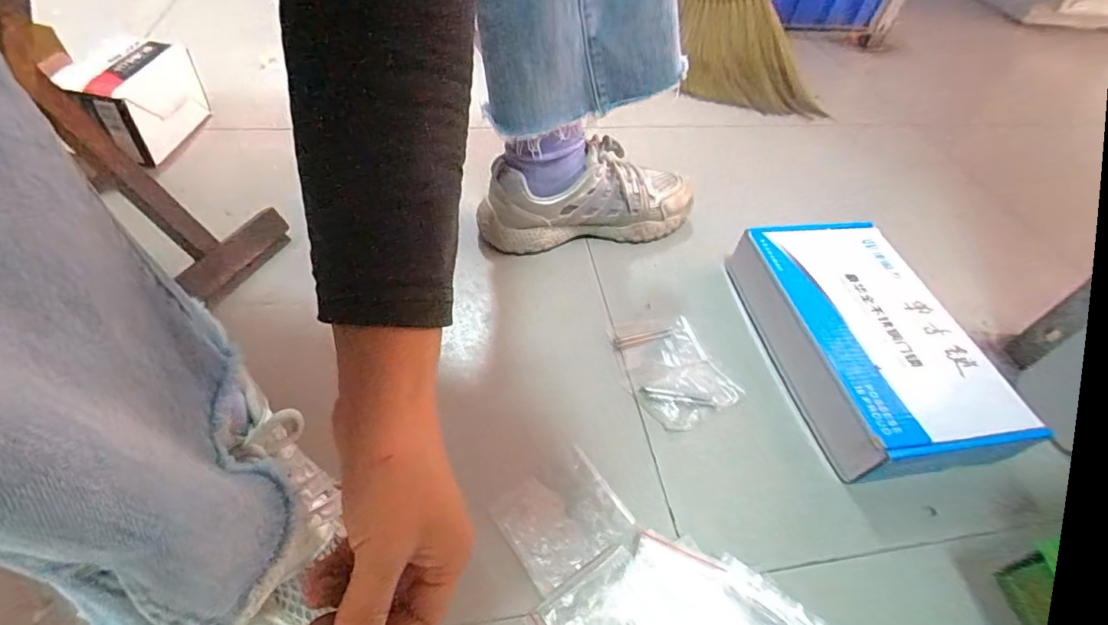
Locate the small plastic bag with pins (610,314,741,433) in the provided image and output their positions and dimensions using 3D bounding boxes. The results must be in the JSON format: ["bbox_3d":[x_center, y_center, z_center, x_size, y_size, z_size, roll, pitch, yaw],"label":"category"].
[{"bbox_3d":[0.105,0.049,0.463,0.087,0.009,0.114,-14,51,-18],"label":"small plastic bag with pins"}]

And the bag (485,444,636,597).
[{"bbox_3d":[0.004,0.144,0.363,0.077,0.009,0.074,-25,55,-26],"label":"bag"}]

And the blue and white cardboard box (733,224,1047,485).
[{"bbox_3d":[0.281,0.023,0.469,0.153,0.066,0.247,-3,48,-9],"label":"blue and white cardboard box"}]

